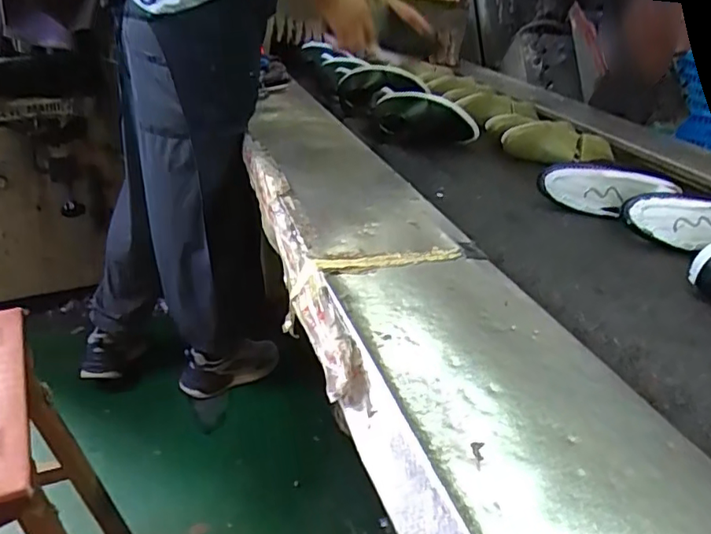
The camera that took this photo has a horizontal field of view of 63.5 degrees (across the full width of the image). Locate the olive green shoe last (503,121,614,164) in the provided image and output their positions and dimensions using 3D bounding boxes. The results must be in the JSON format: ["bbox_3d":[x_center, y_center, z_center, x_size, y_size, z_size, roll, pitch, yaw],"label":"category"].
[{"bbox_3d":[0.470,-0.287,1.336,0.267,0.068,0.068,0,29,-7],"label":"olive green shoe last"}]

